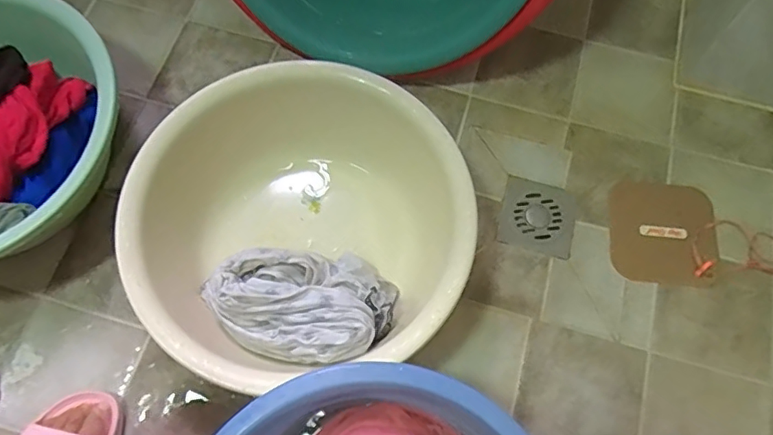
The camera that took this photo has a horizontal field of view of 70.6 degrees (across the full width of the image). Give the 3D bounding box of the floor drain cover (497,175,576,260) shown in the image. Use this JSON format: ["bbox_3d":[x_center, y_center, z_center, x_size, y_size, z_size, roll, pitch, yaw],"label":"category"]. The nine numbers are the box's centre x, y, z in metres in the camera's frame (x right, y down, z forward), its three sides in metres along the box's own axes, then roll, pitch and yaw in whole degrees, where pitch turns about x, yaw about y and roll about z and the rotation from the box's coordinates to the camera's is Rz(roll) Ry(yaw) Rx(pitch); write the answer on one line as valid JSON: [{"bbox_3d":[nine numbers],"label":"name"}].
[{"bbox_3d":[0.209,-0.001,0.753,0.101,0.005,0.101,15,70,6],"label":"floor drain cover"}]

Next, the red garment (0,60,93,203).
[{"bbox_3d":[-0.465,-0.095,0.674,0.078,0.060,0.230,24,71,9],"label":"red garment"}]

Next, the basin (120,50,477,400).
[{"bbox_3d":[-0.098,0.007,0.668,0.372,0.147,0.356,0,69,0],"label":"basin"}]

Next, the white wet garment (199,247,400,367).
[{"bbox_3d":[-0.105,0.099,0.641,0.227,0.114,0.137,11,69,4],"label":"white wet garment"}]

